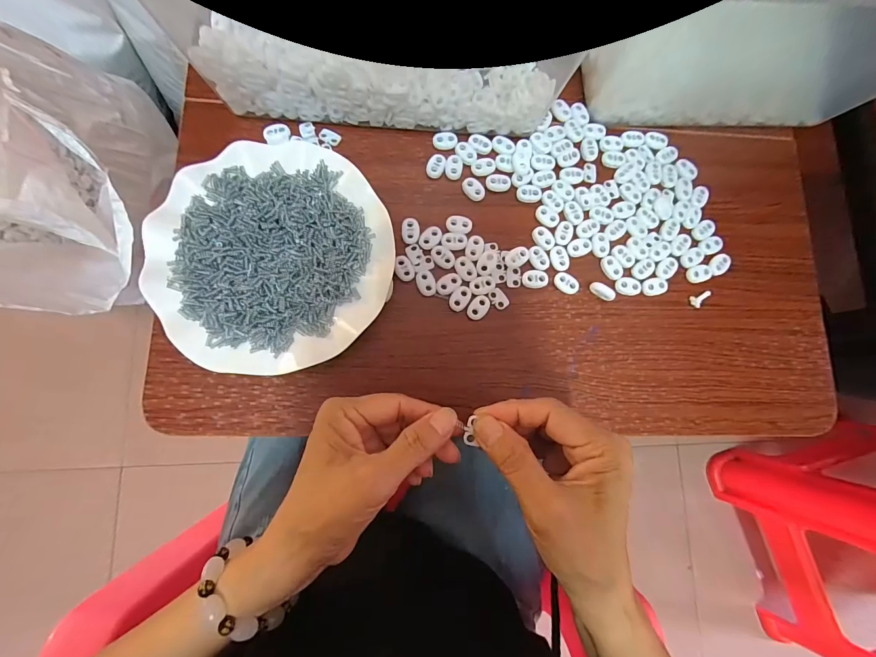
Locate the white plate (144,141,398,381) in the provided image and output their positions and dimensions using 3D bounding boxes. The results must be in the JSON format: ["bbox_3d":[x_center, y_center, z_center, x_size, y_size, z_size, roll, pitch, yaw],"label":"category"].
[{"bbox_3d":[-0.128,-0.060,0.293,0.174,0.024,0.182,1,85,-6],"label":"white plate"}]

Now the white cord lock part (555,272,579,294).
[{"bbox_3d":[0.113,-0.040,0.324,0.023,0.005,0.014,34,83,-3],"label":"white cord lock part"}]

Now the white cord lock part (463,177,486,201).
[{"bbox_3d":[0.032,-0.125,0.330,0.016,0.004,0.023,-39,90,-8],"label":"white cord lock part"}]

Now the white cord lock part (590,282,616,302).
[{"bbox_3d":[0.143,-0.032,0.322,0.022,0.012,0.009,27,83,-4],"label":"white cord lock part"}]

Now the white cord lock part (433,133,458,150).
[{"bbox_3d":[0.007,-0.171,0.335,0.022,0.004,0.016,-1,85,-6],"label":"white cord lock part"}]

